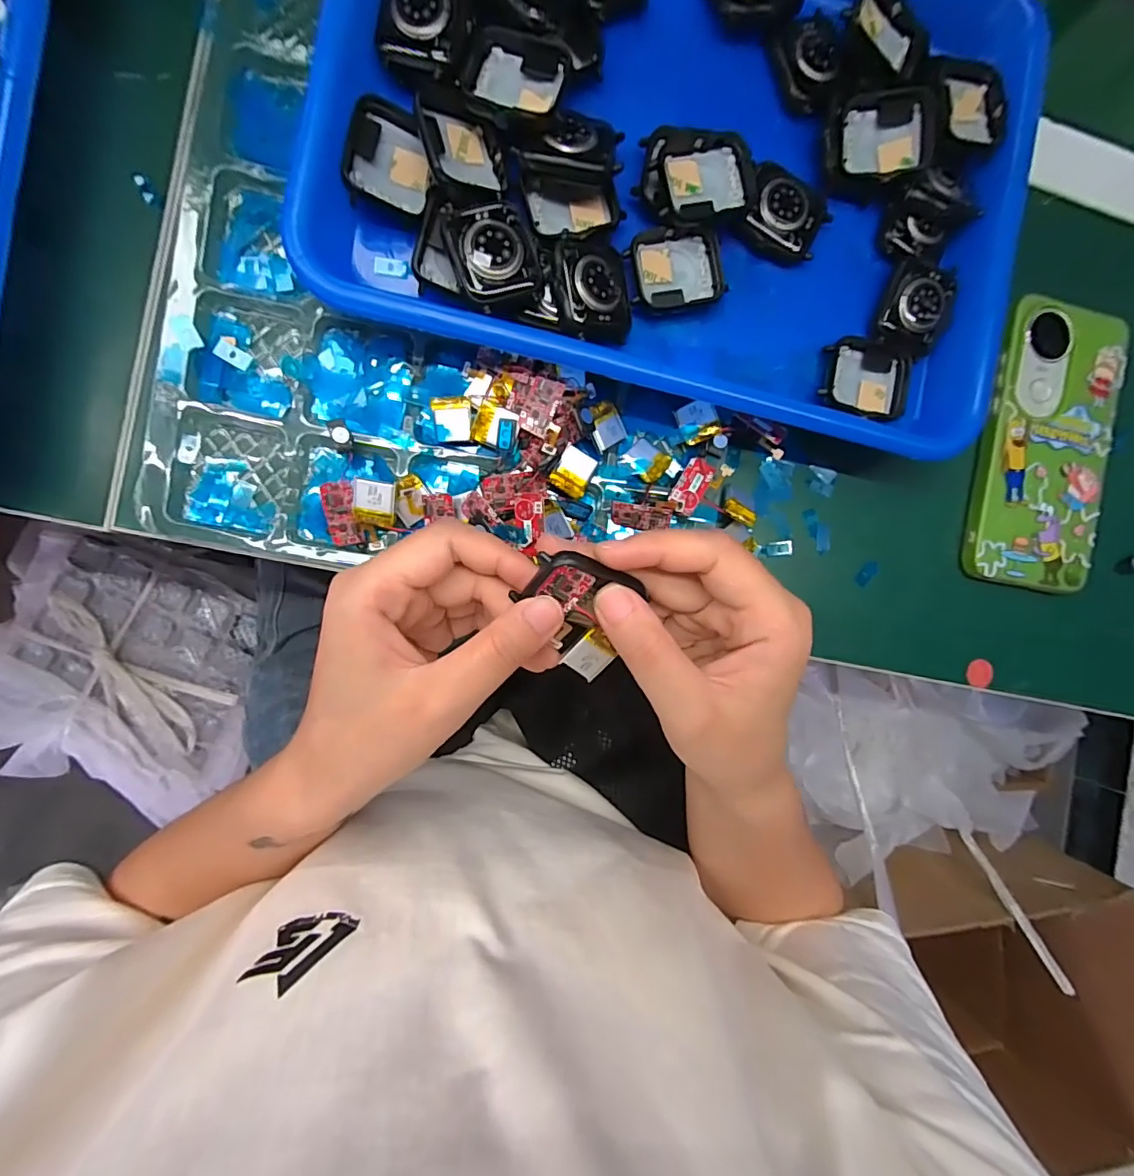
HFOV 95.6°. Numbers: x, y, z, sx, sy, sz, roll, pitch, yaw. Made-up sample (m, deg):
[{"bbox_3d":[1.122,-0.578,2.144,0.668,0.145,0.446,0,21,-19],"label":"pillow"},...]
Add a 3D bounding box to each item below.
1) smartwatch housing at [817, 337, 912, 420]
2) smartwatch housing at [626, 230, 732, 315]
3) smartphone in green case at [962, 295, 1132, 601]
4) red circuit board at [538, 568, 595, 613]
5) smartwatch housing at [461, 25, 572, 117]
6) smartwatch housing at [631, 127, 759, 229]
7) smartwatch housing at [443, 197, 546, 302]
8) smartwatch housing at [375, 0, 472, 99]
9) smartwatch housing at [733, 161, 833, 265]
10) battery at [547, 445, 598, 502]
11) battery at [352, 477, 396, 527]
[{"bbox_3d":[0.151,-0.106,0.263,0.046,0.011,0.038,7,90,-8],"label":"smartwatch housing"},{"bbox_3d":[0.052,-0.151,0.244,0.045,0.008,0.033,-14,93,-8],"label":"smartwatch housing"},{"bbox_3d":[0.266,-0.077,0.283,0.069,0.011,0.153,9,89,-8],"label":"smartphone in green case"},{"bbox_3d":[0.000,-0.001,0.182,0.015,0.004,0.015,28,115,-14],"label":"red circuit board"},{"bbox_3d":[-0.021,-0.219,0.216,0.041,0.013,0.039,13,89,-8],"label":"smartwatch housing"},{"bbox_3d":[0.061,-0.189,0.238,0.053,0.012,0.040,-8,92,-8],"label":"smartwatch housing"},{"bbox_3d":[-0.031,-0.143,0.217,0.035,0.008,0.043,-18,93,-8],"label":"smartwatch housing"},{"bbox_3d":[-0.059,-0.234,0.214,0.036,0.009,0.048,13,89,-8],"label":"smartwatch housing"},{"bbox_3d":[0.106,-0.181,0.250,0.041,0.009,0.035,22,87,-8],"label":"smartwatch housing"},{"bbox_3d":[0.003,-0.055,0.244,0.018,0.004,0.021,25,87,-8],"label":"battery"},{"bbox_3d":[-0.087,-0.038,0.231,0.018,0.007,0.019,8,93,-9],"label":"battery"}]

